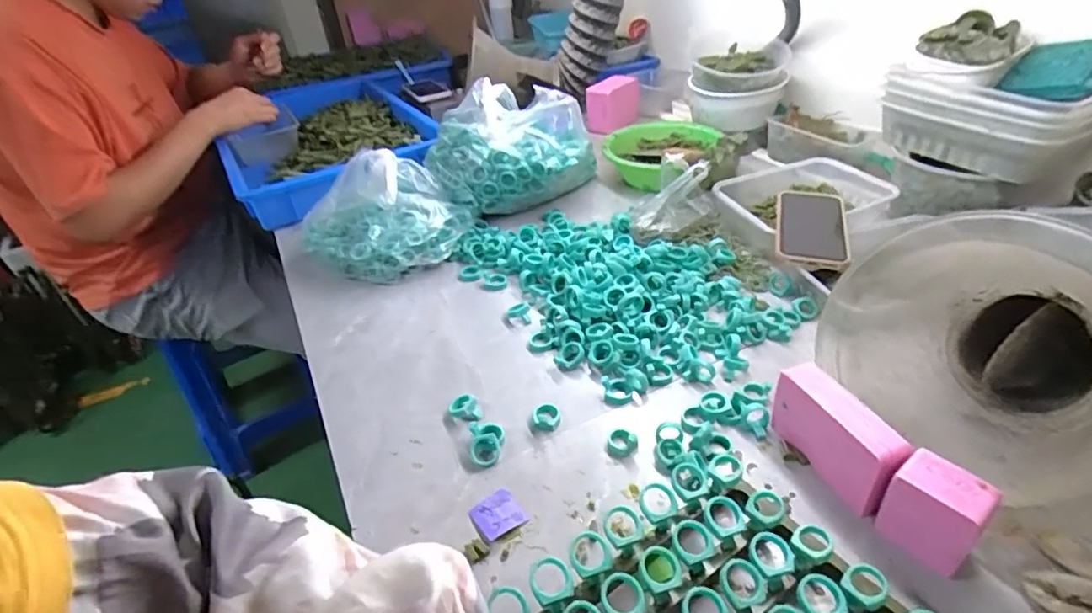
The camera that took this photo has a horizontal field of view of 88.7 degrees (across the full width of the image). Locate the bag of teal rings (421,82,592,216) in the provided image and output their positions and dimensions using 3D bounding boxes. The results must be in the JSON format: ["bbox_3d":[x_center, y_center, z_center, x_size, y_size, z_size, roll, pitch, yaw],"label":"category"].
[{"bbox_3d":[-0.057,-0.248,0.863,0.253,0.155,0.154,-3,37,5],"label":"bag of teal rings"}]

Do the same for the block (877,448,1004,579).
[{"bbox_3d":[0.275,0.146,0.396,0.033,0.069,0.054,-29,42,-27],"label":"block"}]

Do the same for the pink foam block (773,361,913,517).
[{"bbox_3d":[0.239,0.107,0.461,0.042,0.068,0.112,-16,38,-12],"label":"pink foam block"}]

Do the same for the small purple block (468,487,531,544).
[{"bbox_3d":[-0.040,0.172,0.461,0.038,0.005,0.037,-26,41,-24],"label":"small purple block"}]

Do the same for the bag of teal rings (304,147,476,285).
[{"bbox_3d":[-0.223,-0.128,0.788,0.233,0.130,0.153,-18,38,-15],"label":"bag of teal rings"}]

